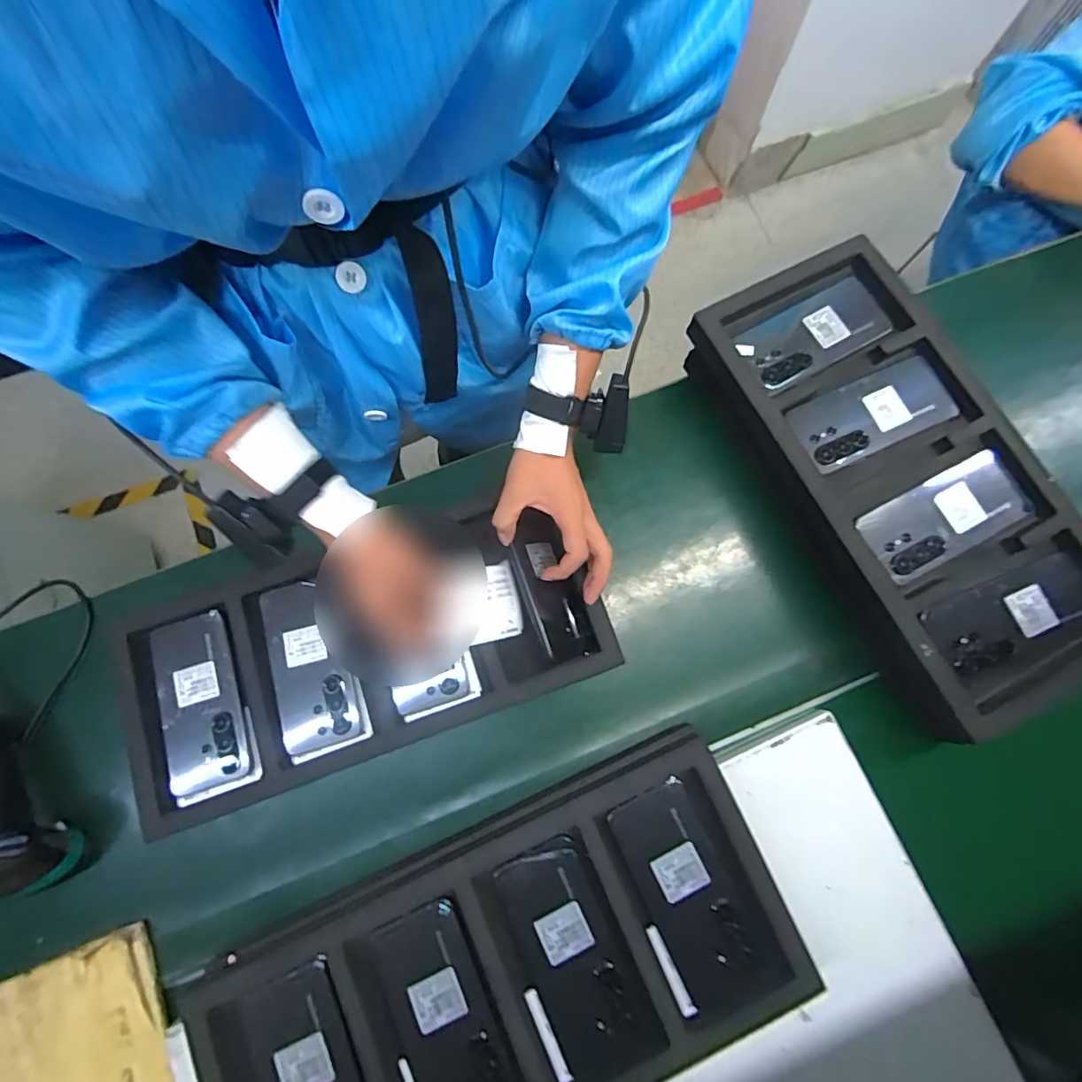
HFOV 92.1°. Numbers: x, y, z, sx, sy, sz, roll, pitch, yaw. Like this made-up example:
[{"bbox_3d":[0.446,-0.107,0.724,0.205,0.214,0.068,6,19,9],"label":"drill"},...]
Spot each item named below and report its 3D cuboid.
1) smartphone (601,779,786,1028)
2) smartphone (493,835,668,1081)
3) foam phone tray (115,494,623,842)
[{"bbox_3d":[0.124,0.306,0.451,0.084,0.007,0.176,-26,80,-5],"label":"smartphone"},{"bbox_3d":[0.024,0.353,0.440,0.092,0.008,0.177,-24,79,-5],"label":"smartphone"},{"bbox_3d":[-0.179,0.111,0.532,0.481,0.054,0.217,-15,79,0],"label":"foam phone tray"}]

